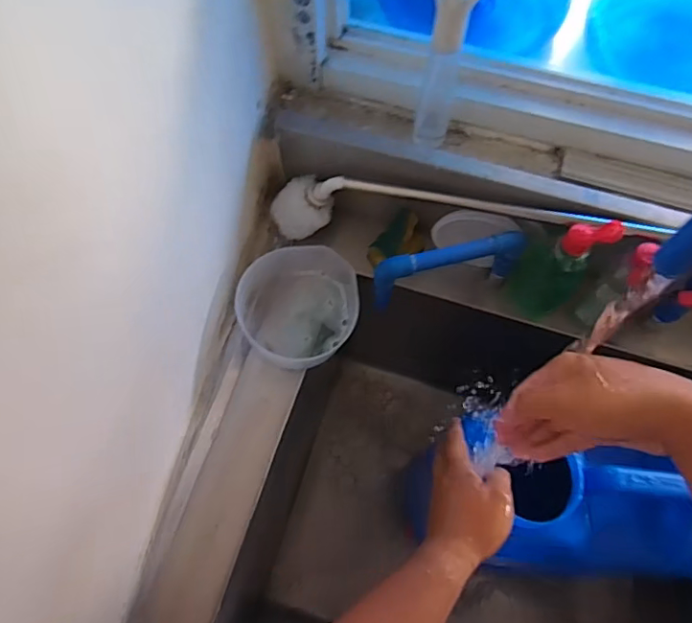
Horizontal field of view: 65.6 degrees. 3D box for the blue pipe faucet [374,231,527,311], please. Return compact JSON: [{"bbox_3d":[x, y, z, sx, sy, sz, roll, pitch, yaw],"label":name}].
[{"bbox_3d":[0.120,-0.051,0.646,0.173,0.096,0.023,-12,69,-5],"label":"blue pipe faucet"}]

